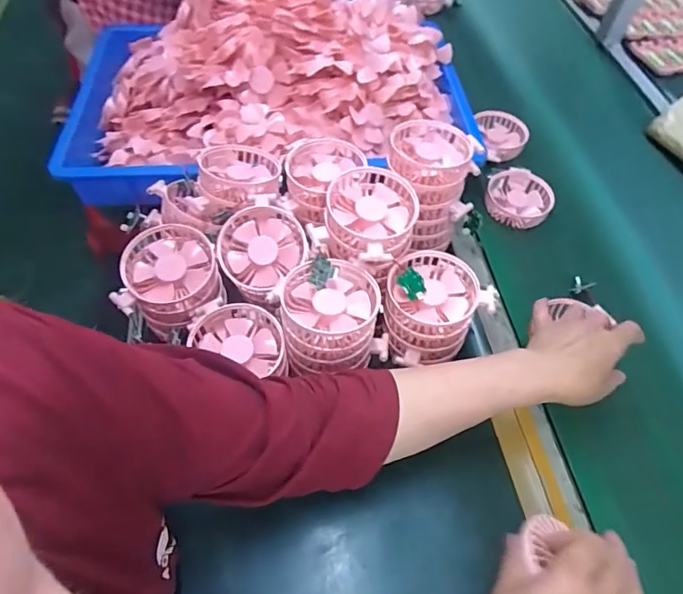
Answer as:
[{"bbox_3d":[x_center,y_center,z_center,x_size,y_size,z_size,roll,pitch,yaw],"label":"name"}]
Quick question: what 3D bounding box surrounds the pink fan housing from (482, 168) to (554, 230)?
[{"bbox_3d":[0.249,-0.140,0.708,0.090,0.031,0.093,17,55,7],"label":"pink fan housing"}]

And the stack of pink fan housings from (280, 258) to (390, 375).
[{"bbox_3d":[-0.012,0.022,0.489,0.094,0.077,0.093,-27,61,-22],"label":"stack of pink fan housings"}]

